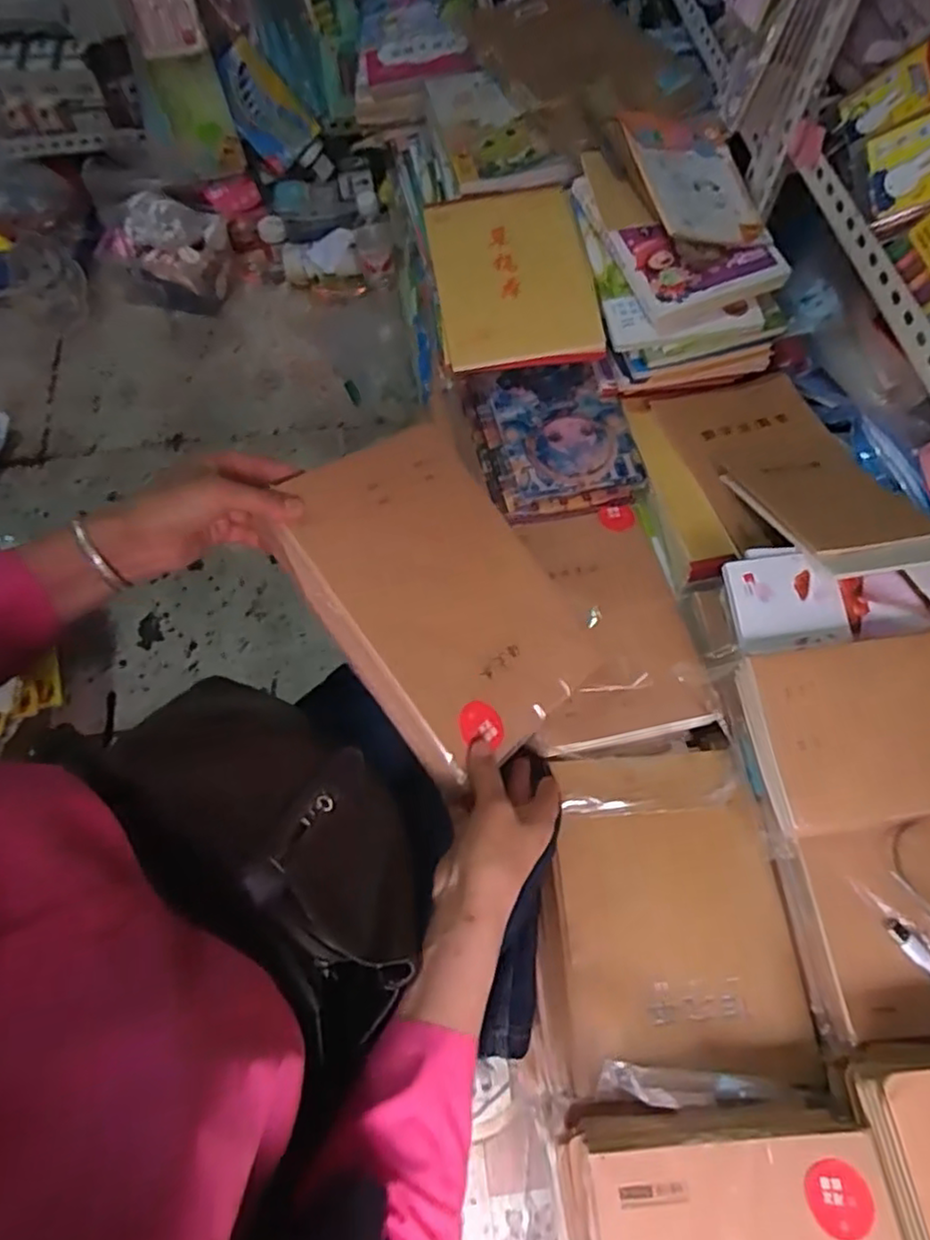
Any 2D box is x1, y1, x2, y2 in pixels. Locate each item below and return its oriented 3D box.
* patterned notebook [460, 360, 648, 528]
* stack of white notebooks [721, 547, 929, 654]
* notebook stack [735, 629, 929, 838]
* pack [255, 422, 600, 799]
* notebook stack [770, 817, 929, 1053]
[{"bbox_3d":[0.106,-0.213,0.788,0.177,0.034,0.199,-10,66,-5],"label":"patterned notebook"},{"bbox_3d":[0.354,-0.025,0.617,0.224,0.026,0.096,-6,66,-3],"label":"stack of white notebooks"},{"bbox_3d":[0.350,0.089,0.556,0.214,0.032,0.146,-9,66,-4],"label":"notebook stack"},{"bbox_3d":[-0.020,-0.021,0.527,0.194,0.023,0.253,-34,90,-33],"label":"pack"},{"bbox_3d":[0.360,0.242,0.532,0.202,0.050,0.149,-5,66,-3],"label":"notebook stack"}]

